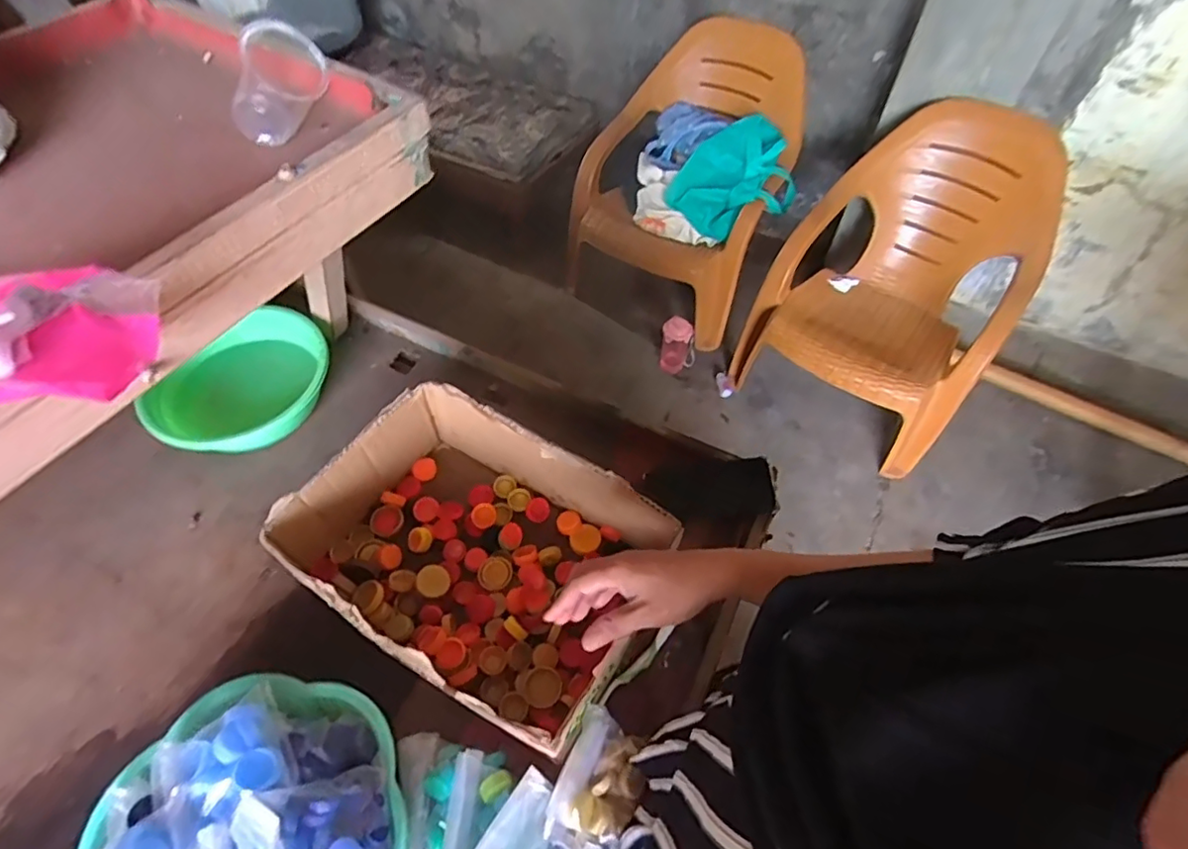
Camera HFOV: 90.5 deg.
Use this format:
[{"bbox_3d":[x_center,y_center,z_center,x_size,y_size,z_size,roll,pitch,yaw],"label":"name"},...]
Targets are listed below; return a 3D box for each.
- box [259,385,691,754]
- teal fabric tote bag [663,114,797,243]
[{"bbox_3d":[-0.130,0.143,0.657,0.371,0.120,0.269,26,57,17],"label":"box"},{"bbox_3d":[0.425,-0.717,1.744,0.371,0.201,0.299,-38,63,-25],"label":"teal fabric tote bag"}]

